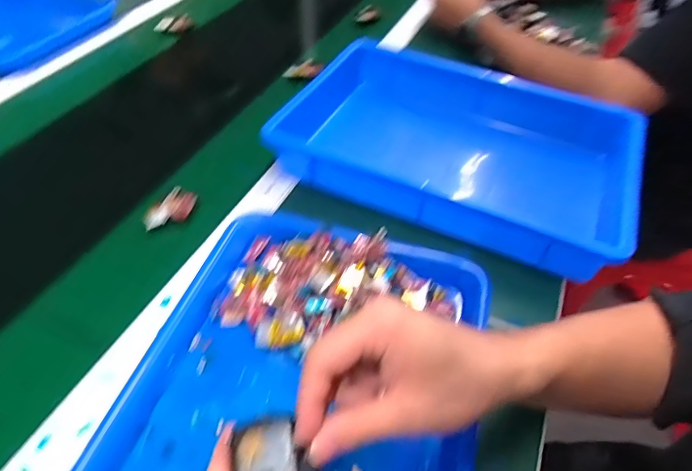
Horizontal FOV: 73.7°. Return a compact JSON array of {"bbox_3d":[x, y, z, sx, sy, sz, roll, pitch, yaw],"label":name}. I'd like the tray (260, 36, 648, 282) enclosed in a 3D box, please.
[{"bbox_3d":[0.131,-0.096,0.536,0.366,0.081,0.240,21,50,15],"label":"tray"}]

